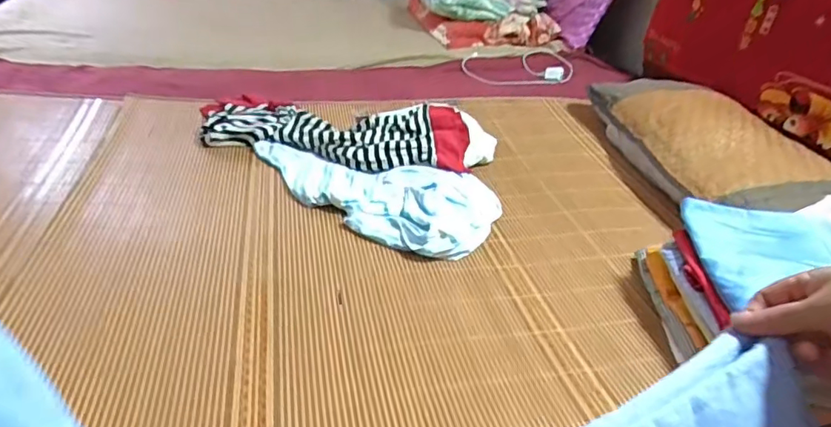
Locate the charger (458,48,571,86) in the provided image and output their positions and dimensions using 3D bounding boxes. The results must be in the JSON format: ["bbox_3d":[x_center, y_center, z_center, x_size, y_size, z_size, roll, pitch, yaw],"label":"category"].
[{"bbox_3d":[0.305,-0.441,1.607,0.334,0.049,0.249,5,32,0],"label":"charger"}]

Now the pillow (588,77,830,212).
[{"bbox_3d":[0.613,-0.137,1.105,0.321,0.112,0.541,0,32,-8],"label":"pillow"}]

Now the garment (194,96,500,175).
[{"bbox_3d":[-0.129,-0.168,1.059,0.570,0.055,0.233,5,32,0],"label":"garment"}]

